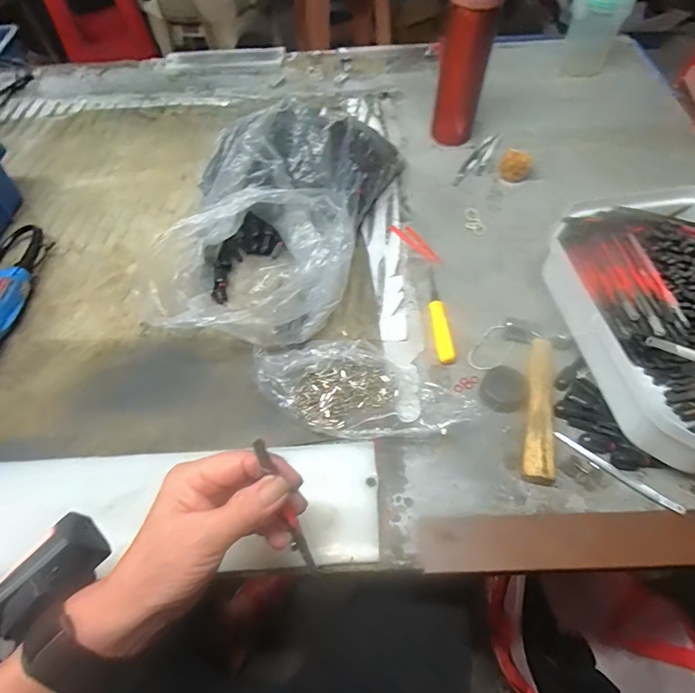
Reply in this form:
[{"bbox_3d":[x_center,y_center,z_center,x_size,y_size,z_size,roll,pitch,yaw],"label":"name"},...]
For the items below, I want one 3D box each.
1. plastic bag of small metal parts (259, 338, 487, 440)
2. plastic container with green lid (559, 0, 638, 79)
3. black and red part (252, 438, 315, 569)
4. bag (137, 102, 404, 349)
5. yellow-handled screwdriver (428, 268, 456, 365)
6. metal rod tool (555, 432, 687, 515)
[{"bbox_3d":[0.013,0.036,0.395,0.197,0.021,0.086,4,59,4],"label":"plastic bag of small metal parts"},{"bbox_3d":[0.360,-0.462,0.641,0.078,0.102,0.078,22,59,16],"label":"plastic container with green lid"},{"bbox_3d":[-0.038,0.097,0.262,0.010,0.006,0.093,-21,106,-11],"label":"black and red part"},{"bbox_3d":[-0.077,-0.139,0.478,0.191,0.094,0.318,12,57,10],"label":"bag"},{"bbox_3d":[0.093,-0.034,0.454,0.016,0.010,0.121,-3,59,-1],"label":"yellow-handled screwdriver"},{"bbox_3d":[0.221,0.103,0.359,0.104,0.006,0.008,35,66,20],"label":"metal rod tool"}]

